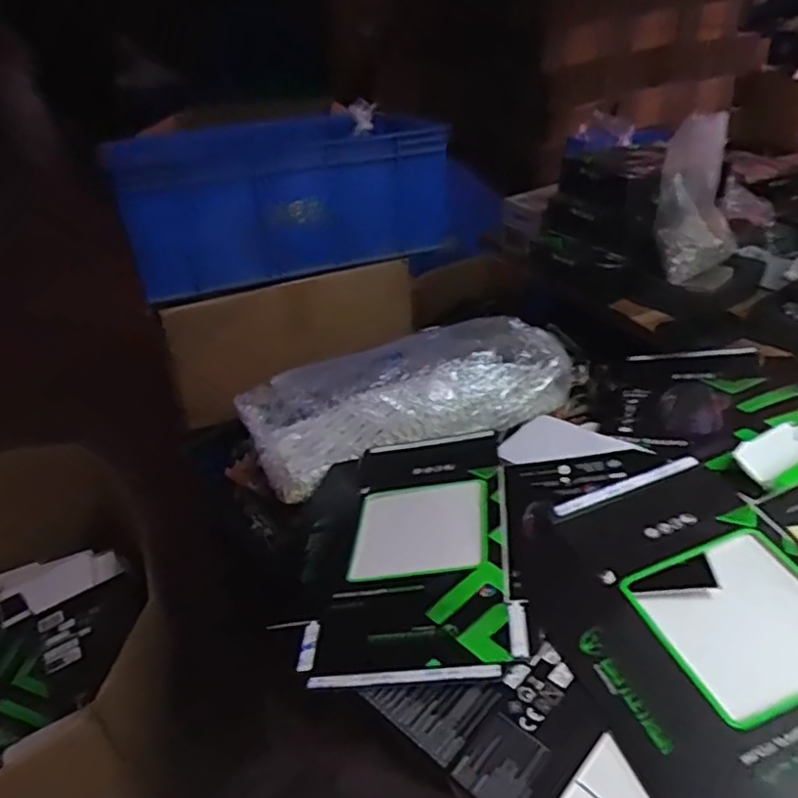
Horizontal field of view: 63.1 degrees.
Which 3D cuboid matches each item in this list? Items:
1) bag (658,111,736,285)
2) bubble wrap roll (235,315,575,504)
[{"bbox_3d":[0.409,-0.259,0.883,0.109,0.214,0.090,14,39,22],"label":"bag"},{"bbox_3d":[0.015,-0.005,0.791,0.393,0.099,0.141,-16,37,-18],"label":"bubble wrap roll"}]

